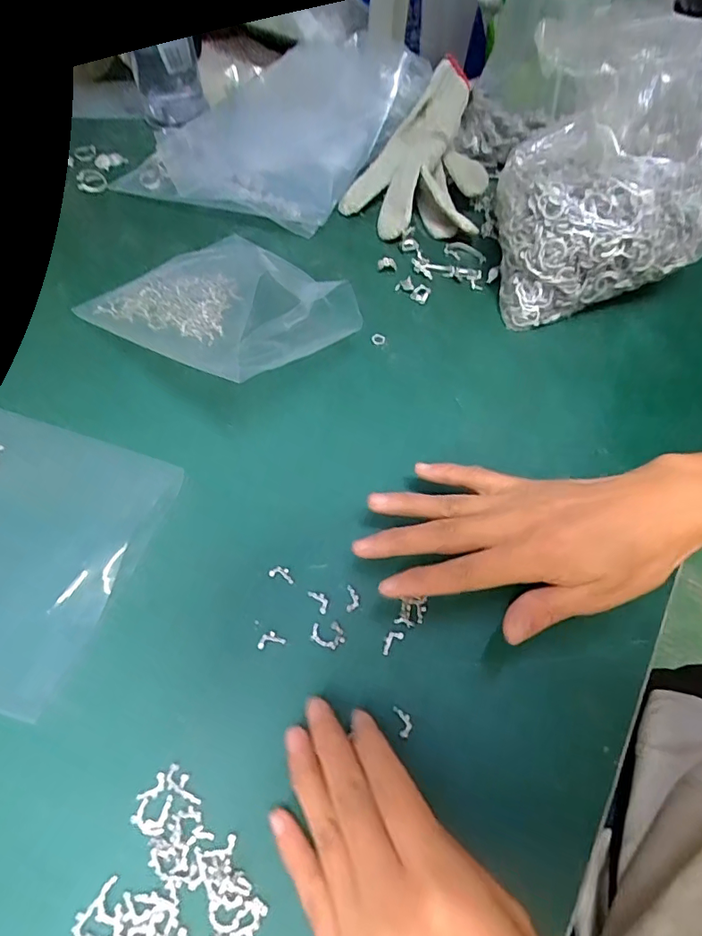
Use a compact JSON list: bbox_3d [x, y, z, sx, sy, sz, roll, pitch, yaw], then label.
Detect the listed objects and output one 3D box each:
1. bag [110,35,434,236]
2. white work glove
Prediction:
[{"bbox_3d":[-0.069,-0.339,0.483,0.231,0.069,0.255,21,60,9],"label":"bag"},{"bbox_3d":[0.068,-0.292,0.468,0.124,0.064,0.182,14,59,4],"label":"white work glove"}]

